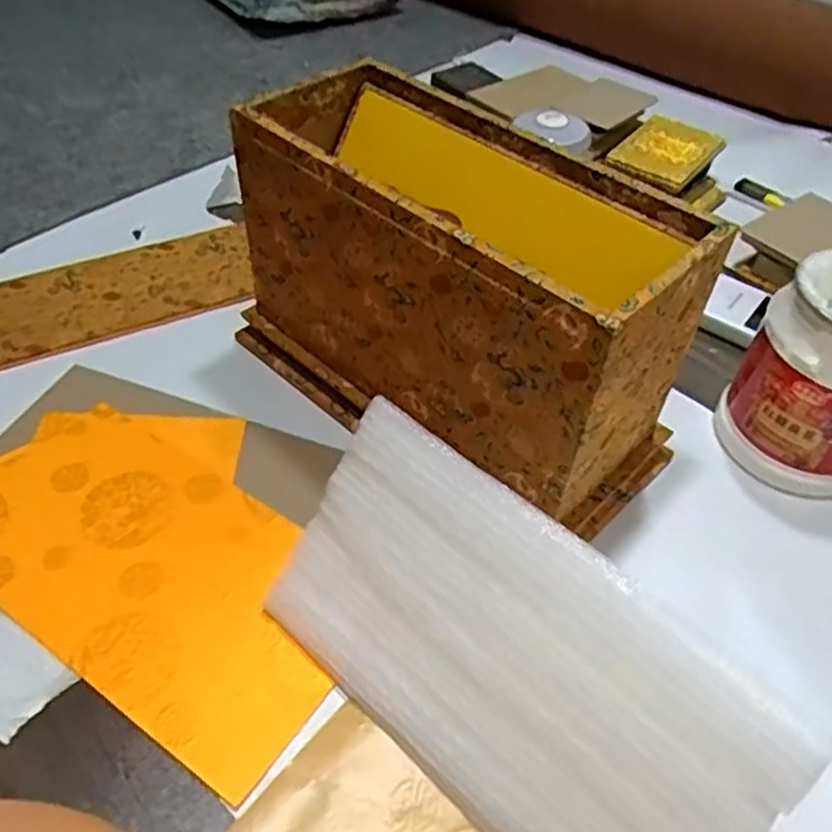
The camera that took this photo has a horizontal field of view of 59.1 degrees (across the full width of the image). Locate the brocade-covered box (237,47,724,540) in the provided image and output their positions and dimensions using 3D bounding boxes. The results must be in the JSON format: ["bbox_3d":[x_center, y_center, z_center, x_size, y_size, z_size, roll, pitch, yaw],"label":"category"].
[{"bbox_3d":[0.026,-0.080,0.503,0.304,0.195,0.137,35,56,26],"label":"brocade-covered box"}]

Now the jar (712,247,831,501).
[{"bbox_3d":[0.291,-0.030,0.514,0.108,0.139,0.110,1,48,-1],"label":"jar"}]

